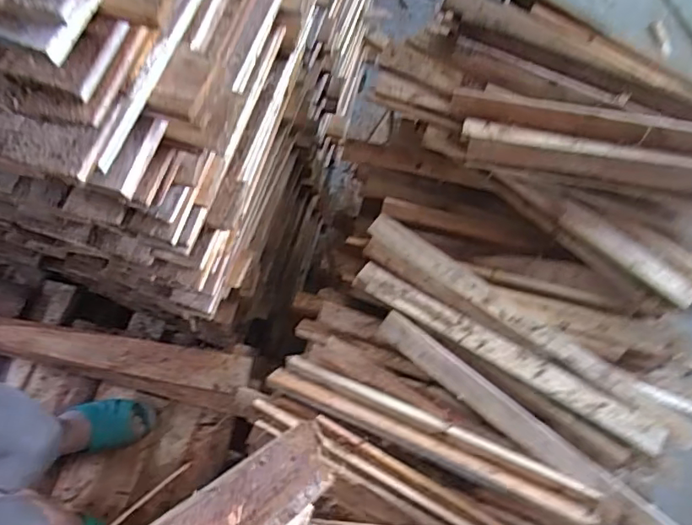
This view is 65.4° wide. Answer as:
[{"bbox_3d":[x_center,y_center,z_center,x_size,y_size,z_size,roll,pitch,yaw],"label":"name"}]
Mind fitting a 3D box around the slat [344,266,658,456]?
[{"bbox_3d":[0.245,0.147,0.870,0.529,0.047,0.060,31,75,13],"label":"slat"}]

